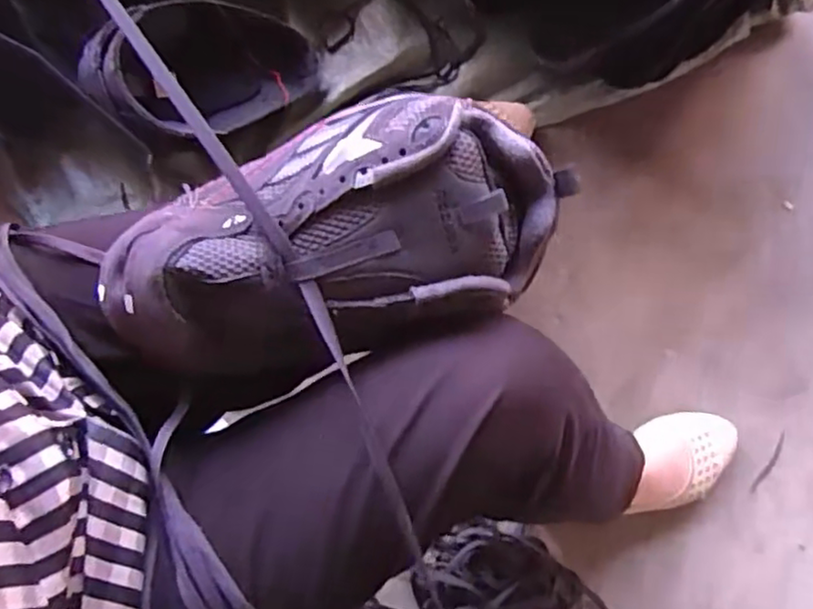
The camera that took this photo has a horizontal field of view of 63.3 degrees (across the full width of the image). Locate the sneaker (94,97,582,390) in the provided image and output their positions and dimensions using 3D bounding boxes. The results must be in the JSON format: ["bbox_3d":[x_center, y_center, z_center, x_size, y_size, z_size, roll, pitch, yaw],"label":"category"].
[{"bbox_3d":[-0.042,-0.036,0.367,0.251,0.079,0.124,-19,78,3],"label":"sneaker"}]

